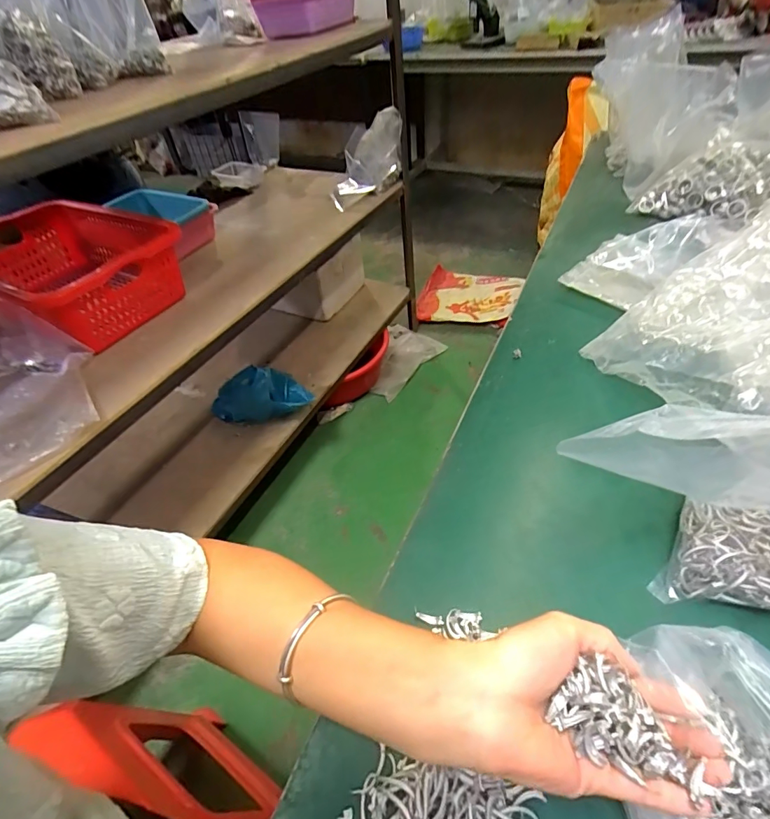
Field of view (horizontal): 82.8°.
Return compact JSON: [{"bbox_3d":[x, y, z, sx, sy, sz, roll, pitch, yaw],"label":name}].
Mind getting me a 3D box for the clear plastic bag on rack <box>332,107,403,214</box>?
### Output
[{"bbox_3d":[-0.052,-0.674,1.175,0.197,0.174,0.205,-3,46,4],"label":"clear plastic bag on rack"}]

